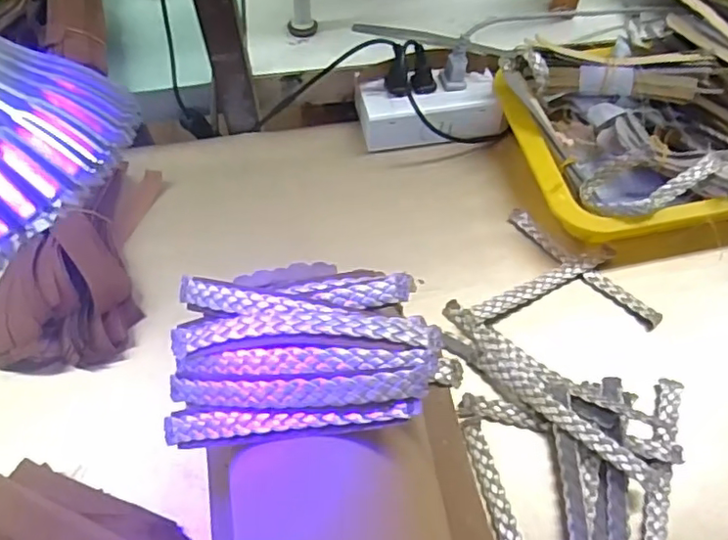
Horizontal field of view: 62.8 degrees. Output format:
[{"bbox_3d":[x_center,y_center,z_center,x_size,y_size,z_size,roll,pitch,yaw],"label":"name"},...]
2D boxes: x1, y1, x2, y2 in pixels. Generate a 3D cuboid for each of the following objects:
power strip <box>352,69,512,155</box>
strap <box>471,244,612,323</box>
[{"bbox_3d":[0.057,-0.142,0.532,0.126,0.041,0.054,-6,57,-3],"label":"power strip"},{"bbox_3d":[0.135,0.009,0.446,0.127,0.009,0.014,-25,59,-15],"label":"strap"}]

